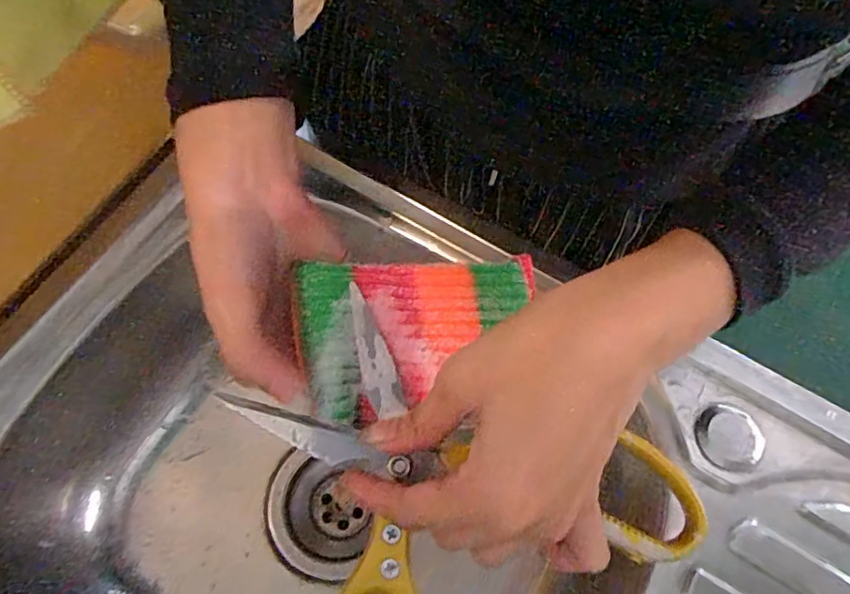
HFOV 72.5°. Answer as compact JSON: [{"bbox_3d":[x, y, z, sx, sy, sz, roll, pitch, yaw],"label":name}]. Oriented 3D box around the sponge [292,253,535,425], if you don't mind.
[{"bbox_3d":[-0.001,0.016,0.268,0.111,0.018,0.071,-5,67,-4],"label":"sponge"}]

